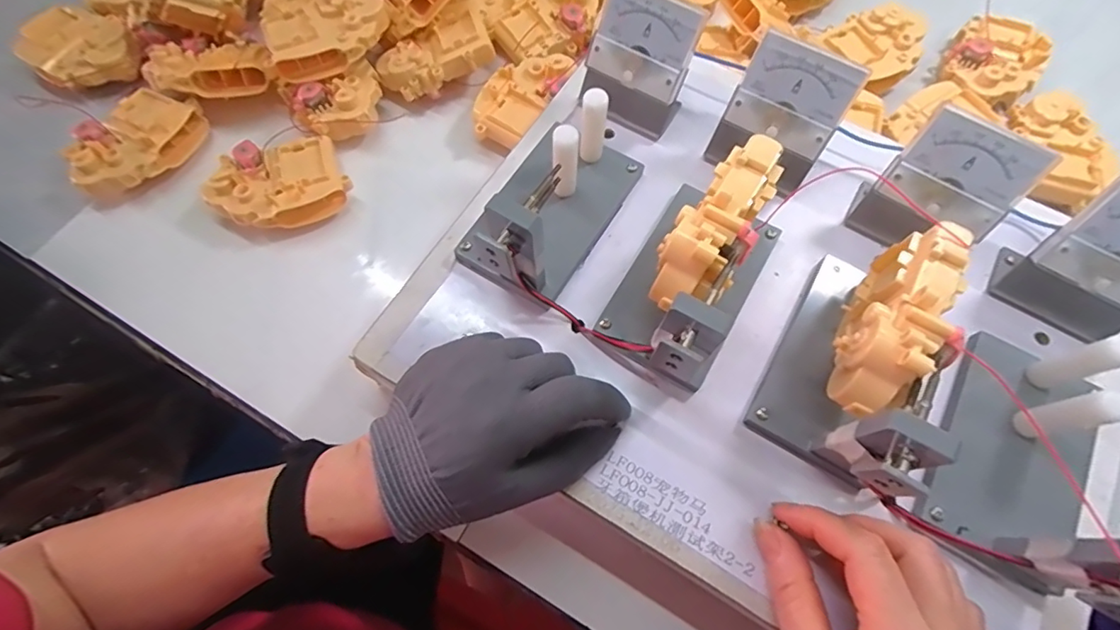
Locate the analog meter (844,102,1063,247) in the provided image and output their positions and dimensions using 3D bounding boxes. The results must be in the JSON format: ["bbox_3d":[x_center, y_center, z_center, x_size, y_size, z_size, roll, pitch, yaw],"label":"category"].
[{"bbox_3d":[0.221,-0.071,0.304,0.065,0.074,0.042,38,73,14],"label":"analog meter"}]

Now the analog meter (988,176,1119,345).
[{"bbox_3d":[0.300,-0.026,0.286,0.065,0.072,0.042,35,72,13],"label":"analog meter"}]

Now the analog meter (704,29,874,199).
[{"bbox_3d":[0.135,-0.118,0.323,0.064,0.076,0.042,28,71,11],"label":"analog meter"}]

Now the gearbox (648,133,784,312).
[{"bbox_3d":[0.081,-0.048,0.261,0.036,0.036,0.097,30,71,11],"label":"gearbox"}]

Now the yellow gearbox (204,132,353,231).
[{"bbox_3d":[-0.217,-0.098,0.405,0.099,0.043,0.063,-23,70,-9],"label":"yellow gearbox"}]

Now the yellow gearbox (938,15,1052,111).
[{"bbox_3d":[0.377,-0.219,0.460,0.071,0.037,0.094,27,71,11],"label":"yellow gearbox"}]

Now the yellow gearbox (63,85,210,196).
[{"bbox_3d":[-0.334,-0.133,0.417,0.069,0.045,0.096,17,69,7],"label":"yellow gearbox"}]

